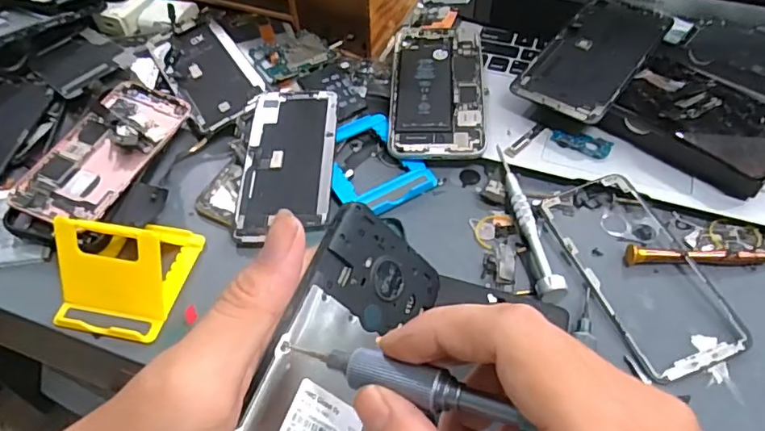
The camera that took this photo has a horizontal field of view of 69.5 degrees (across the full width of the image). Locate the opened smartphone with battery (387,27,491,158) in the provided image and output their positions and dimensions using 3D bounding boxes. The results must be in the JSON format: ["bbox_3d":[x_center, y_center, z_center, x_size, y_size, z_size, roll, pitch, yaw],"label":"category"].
[{"bbox_3d":[0.046,-0.106,0.454,0.076,0.013,0.145,1,51,3],"label":"opened smartphone with battery"}]

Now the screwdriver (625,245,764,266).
[{"bbox_3d":[0.213,0.026,0.357,0.105,0.010,0.013,2,51,4],"label":"screwdriver"}]

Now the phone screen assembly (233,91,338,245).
[{"bbox_3d":[-0.071,-0.042,0.415,0.067,0.004,0.136,0,59,4],"label":"phone screen assembly"}]

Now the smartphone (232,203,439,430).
[{"bbox_3d":[-0.023,0.080,0.240,0.004,0.070,0.169,-12,45,48],"label":"smartphone"}]

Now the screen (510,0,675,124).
[{"bbox_3d":[0.174,-0.132,0.451,0.074,0.006,0.151,31,62,24],"label":"screen"}]

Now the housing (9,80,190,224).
[{"bbox_3d":[-0.205,-0.050,0.413,0.068,0.009,0.135,21,58,5],"label":"housing"}]

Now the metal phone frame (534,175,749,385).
[{"bbox_3d":[0.166,0.036,0.356,0.072,0.011,0.149,-20,57,-6],"label":"metal phone frame"}]

